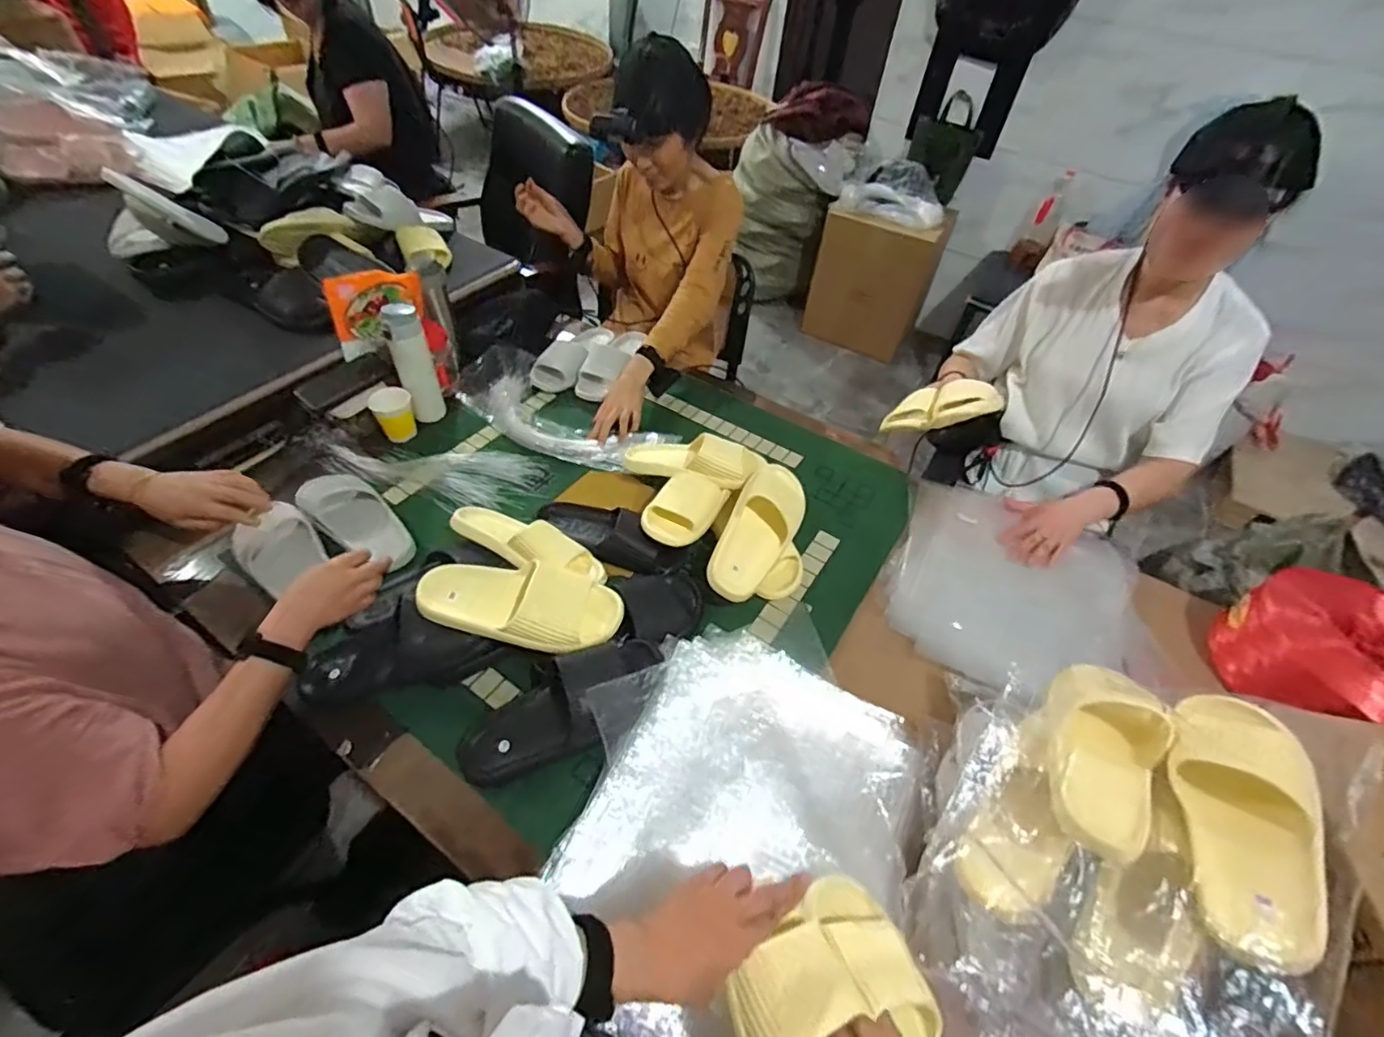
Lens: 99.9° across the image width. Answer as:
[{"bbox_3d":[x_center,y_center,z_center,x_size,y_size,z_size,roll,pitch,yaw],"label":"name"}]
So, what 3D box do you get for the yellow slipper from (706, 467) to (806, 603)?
[{"bbox_3d":[0.102,0.014,0.896,0.102,0.061,0.241,25,72,15],"label":"yellow slipper"}]

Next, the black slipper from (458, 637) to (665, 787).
[{"bbox_3d":[-0.164,0.241,0.741,0.276,0.081,0.116,-35,60,-15],"label":"black slipper"}]

